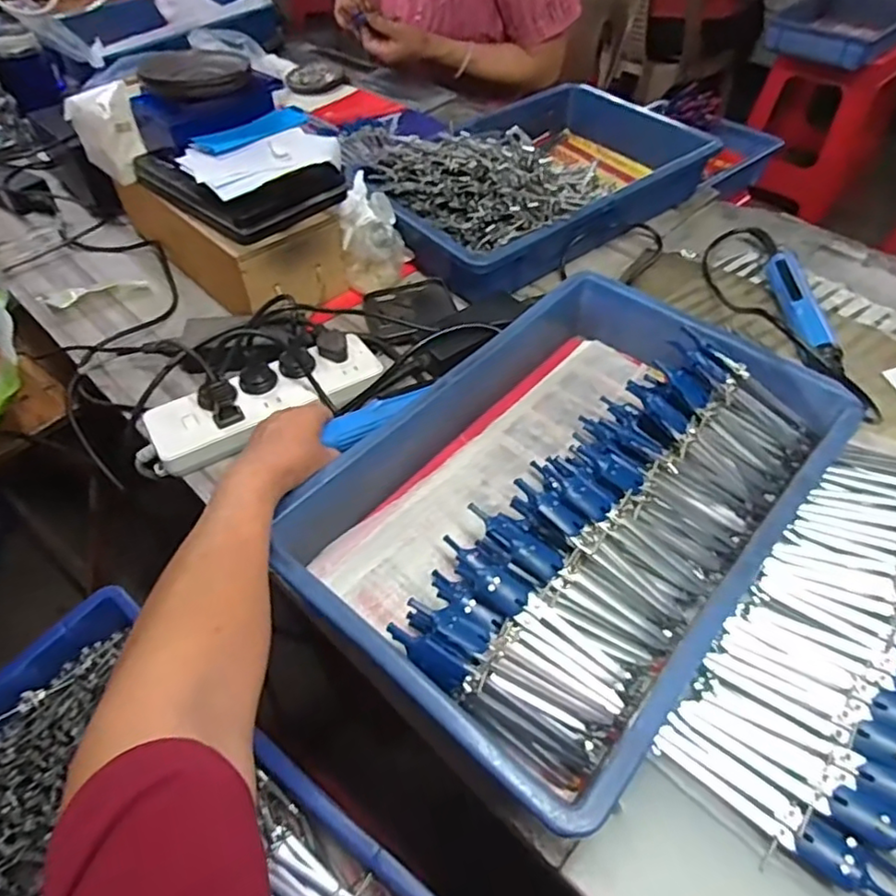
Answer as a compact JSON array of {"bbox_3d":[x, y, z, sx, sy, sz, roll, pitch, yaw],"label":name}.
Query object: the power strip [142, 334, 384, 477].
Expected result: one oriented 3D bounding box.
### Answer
[{"bbox_3d":[-0.171,-0.044,0.602,0.226,0.037,0.083,-24,54,-18],"label":"power strip"}]

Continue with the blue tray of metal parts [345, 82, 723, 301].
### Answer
[{"bbox_3d":[0.110,-0.382,0.823,0.456,0.129,0.304,-35,58,-25],"label":"blue tray of metal parts"}]

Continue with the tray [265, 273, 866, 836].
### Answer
[{"bbox_3d":[0.093,0.029,0.513,0.293,0.089,0.423,34,59,26],"label":"tray"}]

